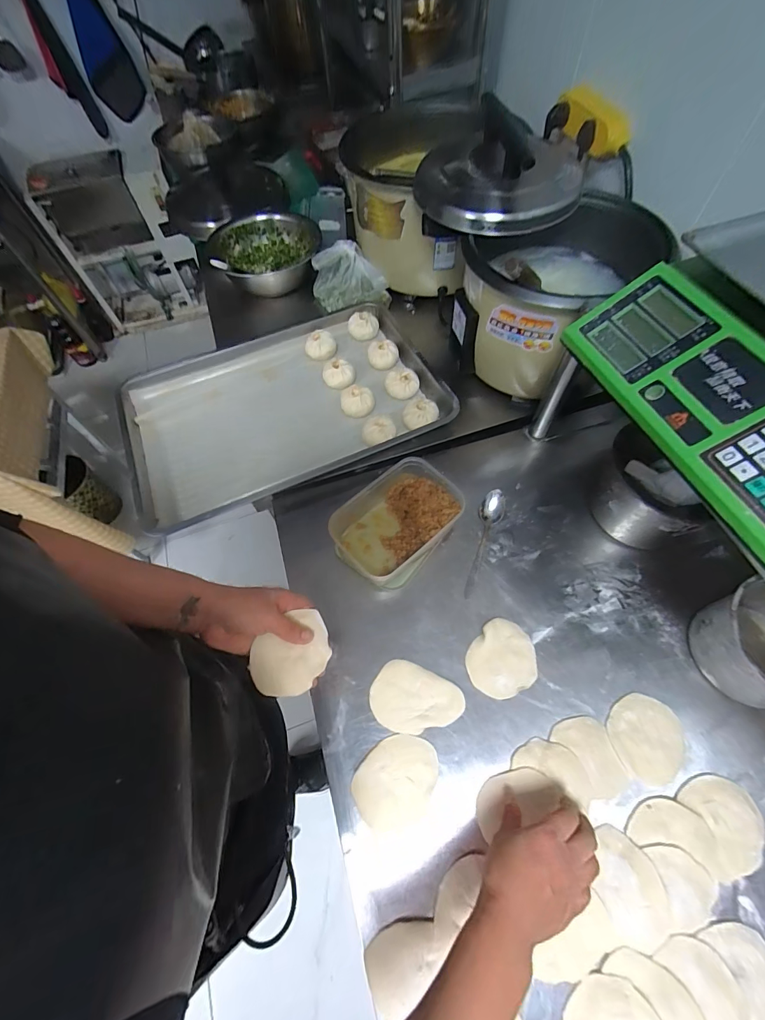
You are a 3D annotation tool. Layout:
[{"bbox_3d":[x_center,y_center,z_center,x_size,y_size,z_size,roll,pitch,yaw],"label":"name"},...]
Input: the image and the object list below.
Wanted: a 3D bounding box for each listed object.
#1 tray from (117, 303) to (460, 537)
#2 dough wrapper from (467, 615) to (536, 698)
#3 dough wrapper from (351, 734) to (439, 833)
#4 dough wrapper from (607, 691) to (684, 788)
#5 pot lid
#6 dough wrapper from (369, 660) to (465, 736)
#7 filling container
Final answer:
[{"bbox_3d":[-0.195,-0.208,0.803,0.605,0.065,0.392,-23,63,-12],"label":"tray"},{"bbox_3d":[0.173,0.211,0.563,0.090,0.012,0.104,34,66,18],"label":"dough wrapper"},{"bbox_3d":[0.019,0.339,0.498,0.110,0.010,0.085,-41,68,-20],"label":"dough wrapper"},{"bbox_3d":[0.344,0.294,0.516,0.097,0.004,0.093,0,61,1],"label":"dough wrapper"},{"bbox_3d":[0.215,-0.628,0.720,0.284,0.095,0.343,11,63,9],"label":"pot lid"},{"bbox_3d":[0.045,0.262,0.544,0.120,0.005,0.084,20,63,12],"label":"dough wrapper"},{"bbox_3d":[0.025,0.018,0.644,0.205,0.065,0.149,-39,67,-19],"label":"filling container"}]

